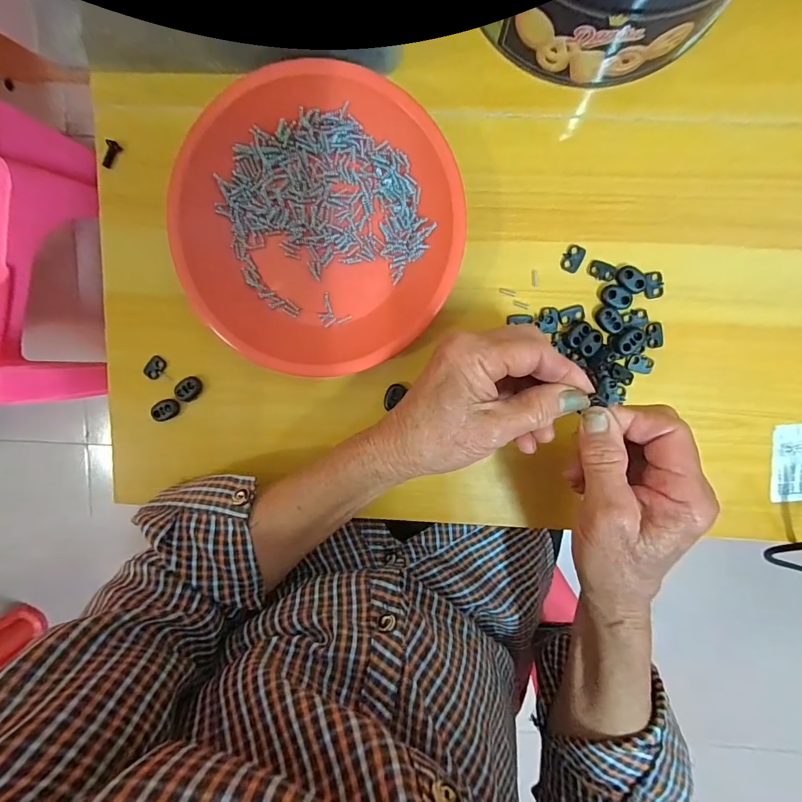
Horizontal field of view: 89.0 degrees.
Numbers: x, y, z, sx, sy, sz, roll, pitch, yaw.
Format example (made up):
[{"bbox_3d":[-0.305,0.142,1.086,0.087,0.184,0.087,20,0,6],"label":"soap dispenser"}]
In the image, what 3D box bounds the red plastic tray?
[{"bbox_3d":[-0.057,-0.118,0.281,0.184,0.024,0.195,-22,98,5],"label":"red plastic tray"}]

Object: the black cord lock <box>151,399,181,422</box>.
[{"bbox_3d":[-0.180,0.007,0.311,0.019,0.006,0.014,-29,97,6],"label":"black cord lock"}]

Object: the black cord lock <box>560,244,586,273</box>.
[{"bbox_3d":[0.123,-0.102,0.289,0.014,0.004,0.018,24,99,-2],"label":"black cord lock"}]

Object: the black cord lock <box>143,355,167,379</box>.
[{"bbox_3d":[-0.186,-0.025,0.309,0.011,0.005,0.017,31,98,-3],"label":"black cord lock"}]

